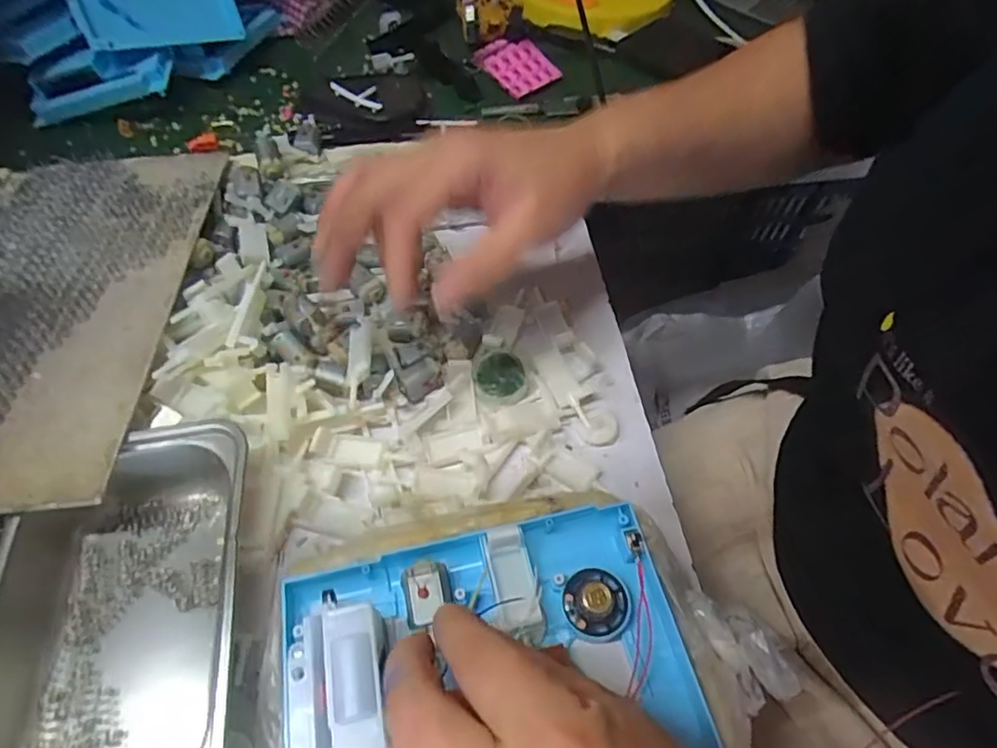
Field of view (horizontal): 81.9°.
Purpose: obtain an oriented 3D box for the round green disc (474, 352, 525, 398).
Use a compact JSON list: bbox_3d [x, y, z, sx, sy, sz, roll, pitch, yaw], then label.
[{"bbox_3d":[0.001,0.000,0.351,0.029,0.008,0.031,0,55,-1],"label":"round green disc"}]

